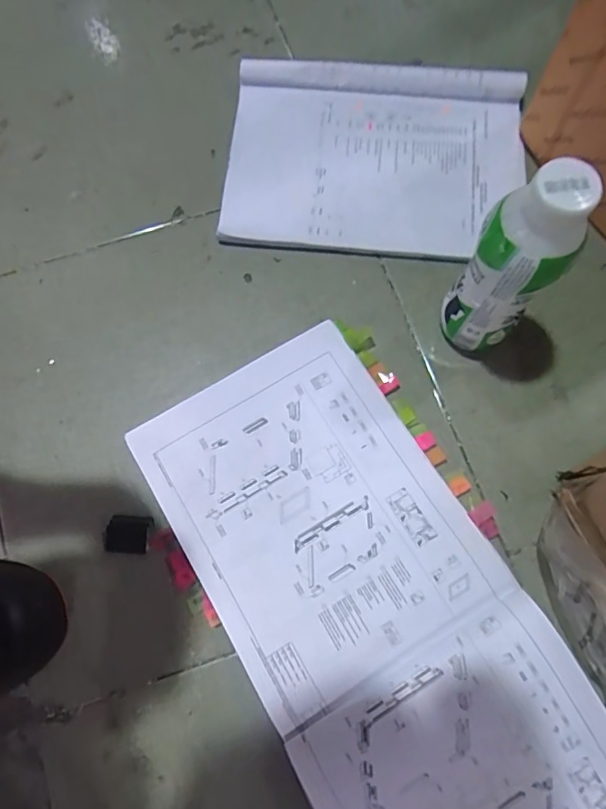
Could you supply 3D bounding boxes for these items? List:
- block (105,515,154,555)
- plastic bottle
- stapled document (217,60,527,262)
[{"bbox_3d":[-0.150,0.112,0.443,0.038,0.009,0.031,2,77,2],"label":"block"},{"bbox_3d":[0.151,-0.098,0.393,0.060,0.191,0.057,0,77,1],"label":"plastic bottle"},{"bbox_3d":[0.074,-0.248,0.521,0.296,0.032,0.203,3,77,2],"label":"stapled document"}]

